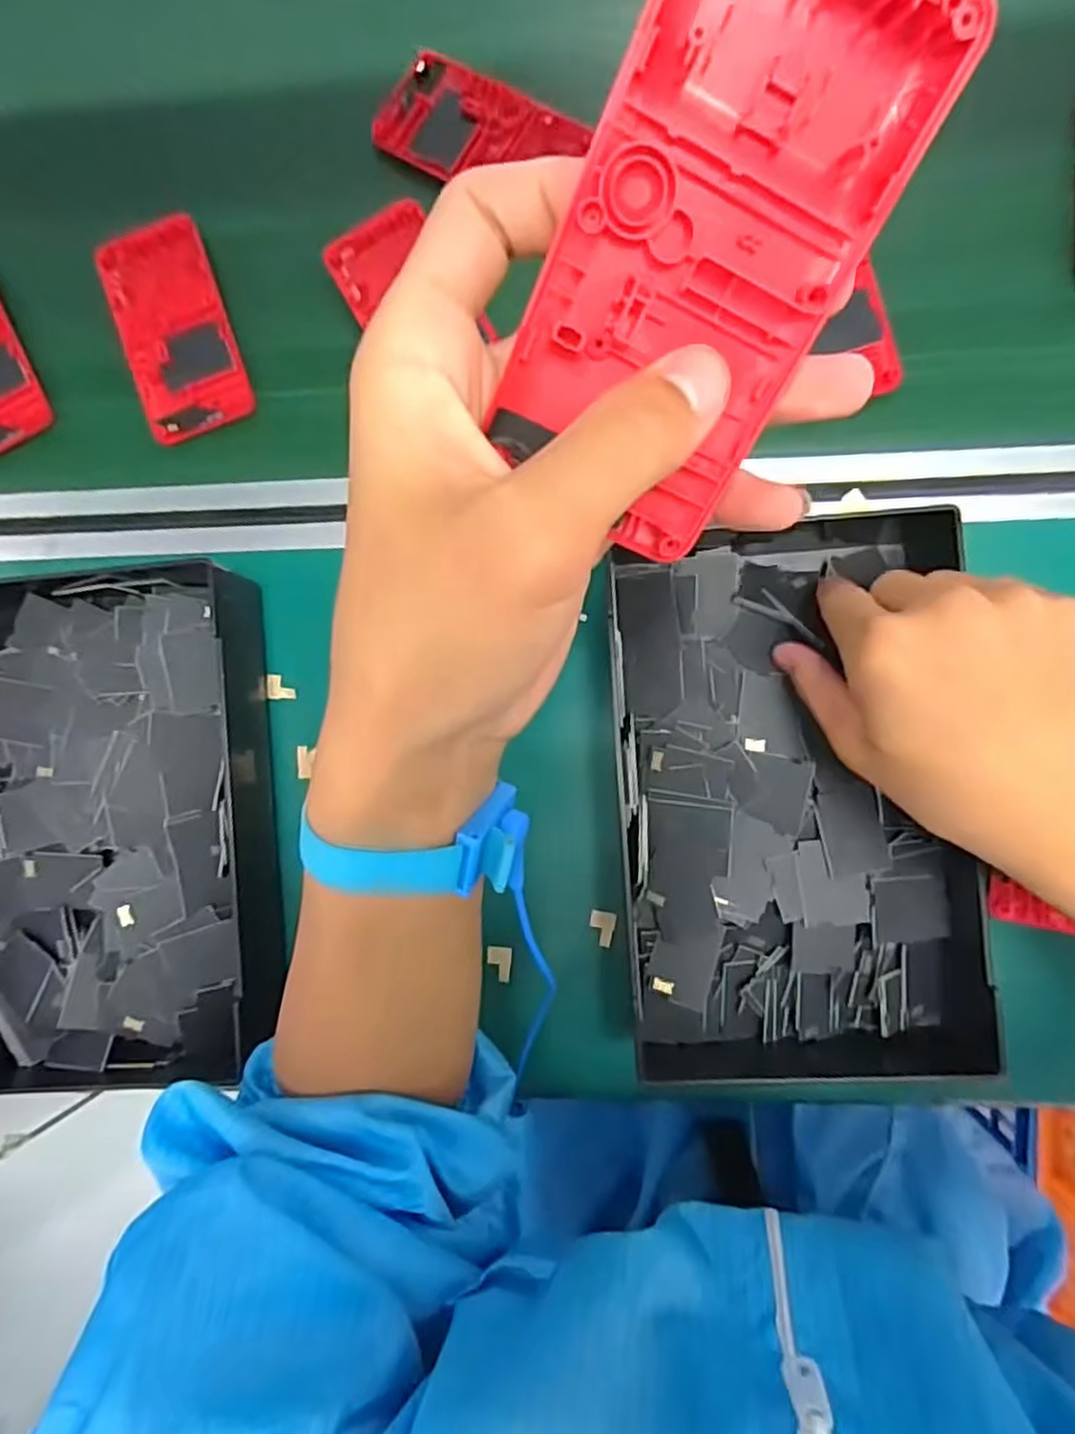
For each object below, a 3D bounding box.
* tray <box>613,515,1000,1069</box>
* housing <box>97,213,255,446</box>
[{"bbox_3d":[0.128,0.038,0.354,0.173,0.032,0.274,-3,86,3],"label":"tray"},{"bbox_3d":[-0.210,-0.225,0.417,0.061,0.015,0.126,-19,85,2],"label":"housing"}]

